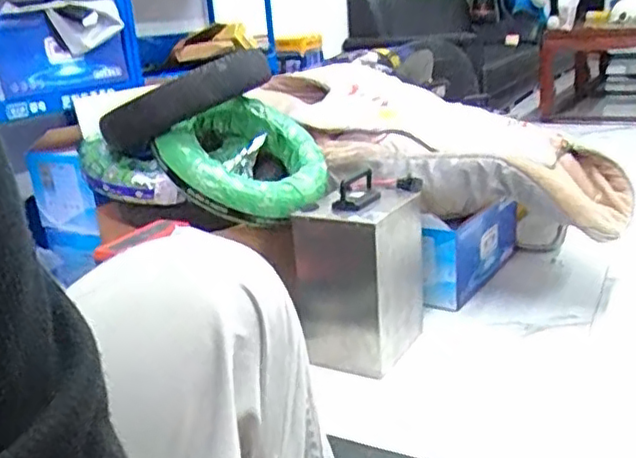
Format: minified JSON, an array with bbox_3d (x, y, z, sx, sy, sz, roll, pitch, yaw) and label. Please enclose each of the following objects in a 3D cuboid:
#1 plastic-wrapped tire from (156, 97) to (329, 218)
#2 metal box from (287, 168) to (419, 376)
[{"bbox_3d":[-0.133,-0.148,1.390,0.313,0.087,0.351,36,36,10],"label":"plastic-wrapped tire"},{"bbox_3d":[0.088,0.092,1.378,0.196,0.338,0.259,4,20,26],"label":"metal box"}]

